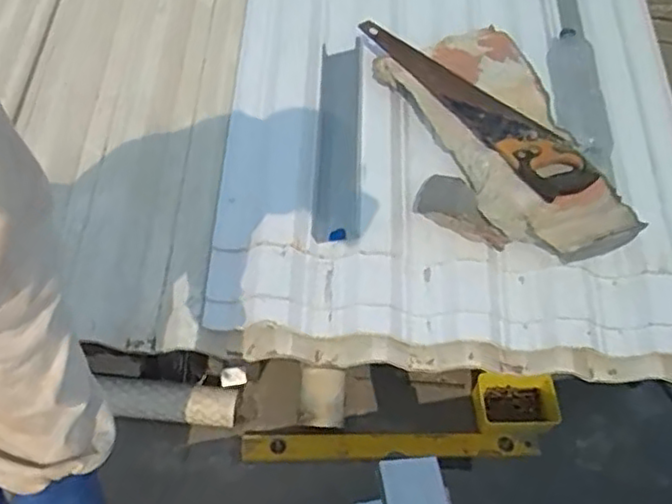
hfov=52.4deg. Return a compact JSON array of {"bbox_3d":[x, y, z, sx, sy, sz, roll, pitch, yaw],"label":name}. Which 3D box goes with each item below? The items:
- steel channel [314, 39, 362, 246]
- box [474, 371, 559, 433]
[{"bbox_3d":[0.005,-0.206,1.248,0.083,0.052,0.417,2,65,-1],"label":"steel channel"},{"bbox_3d":[0.364,0.301,1.369,0.157,0.057,0.113,4,50,-3],"label":"box"}]

